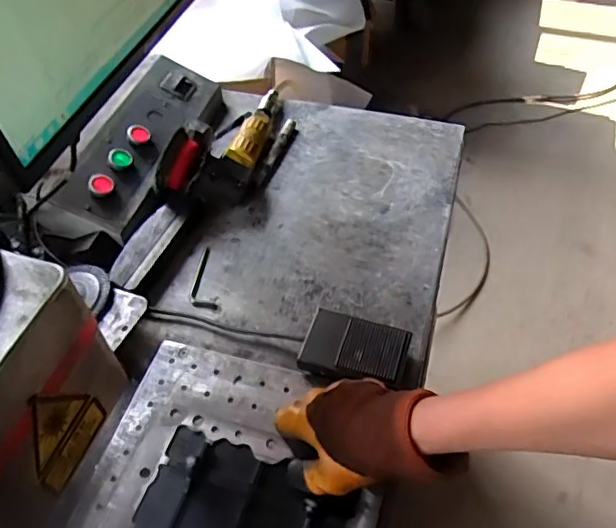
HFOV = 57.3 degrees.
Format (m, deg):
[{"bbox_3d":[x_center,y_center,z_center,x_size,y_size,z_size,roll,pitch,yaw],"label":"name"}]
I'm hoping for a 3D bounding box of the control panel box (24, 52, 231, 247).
[{"bbox_3d":[-0.230,-0.164,0.754,0.115,0.066,0.331,12,53,12],"label":"control panel box"}]

